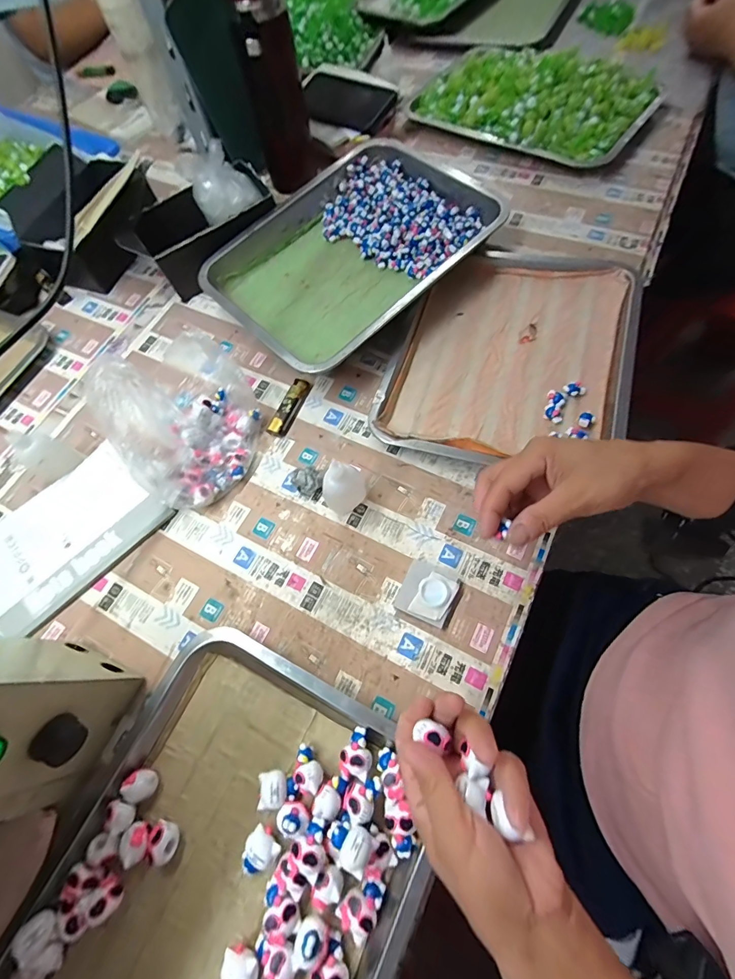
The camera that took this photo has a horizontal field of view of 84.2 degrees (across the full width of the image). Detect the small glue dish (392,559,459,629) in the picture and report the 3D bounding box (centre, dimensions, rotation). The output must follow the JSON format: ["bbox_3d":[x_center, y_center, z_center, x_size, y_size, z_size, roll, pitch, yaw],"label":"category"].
[{"bbox_3d":[0.058,0.098,0.390,0.050,0.014,0.052,24,71,14],"label":"small glue dish"}]

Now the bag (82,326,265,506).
[{"bbox_3d":[-0.217,-0.093,0.451,0.194,0.100,0.162,38,74,20],"label":"bag"}]

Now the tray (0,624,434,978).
[{"bbox_3d":[-0.116,0.317,0.305,0.271,0.040,0.353,22,71,13],"label":"tray"}]

